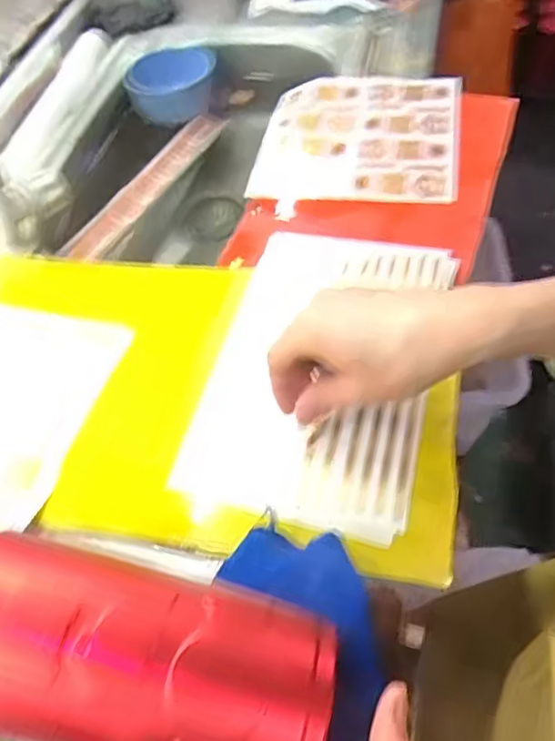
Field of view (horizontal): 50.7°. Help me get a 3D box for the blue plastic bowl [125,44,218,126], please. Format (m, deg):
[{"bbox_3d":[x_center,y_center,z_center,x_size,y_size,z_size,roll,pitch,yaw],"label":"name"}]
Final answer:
[{"bbox_3d":[-0.135,-0.376,0.768,0.111,0.050,0.093,-8,56,0],"label":"blue plastic bowl"}]

